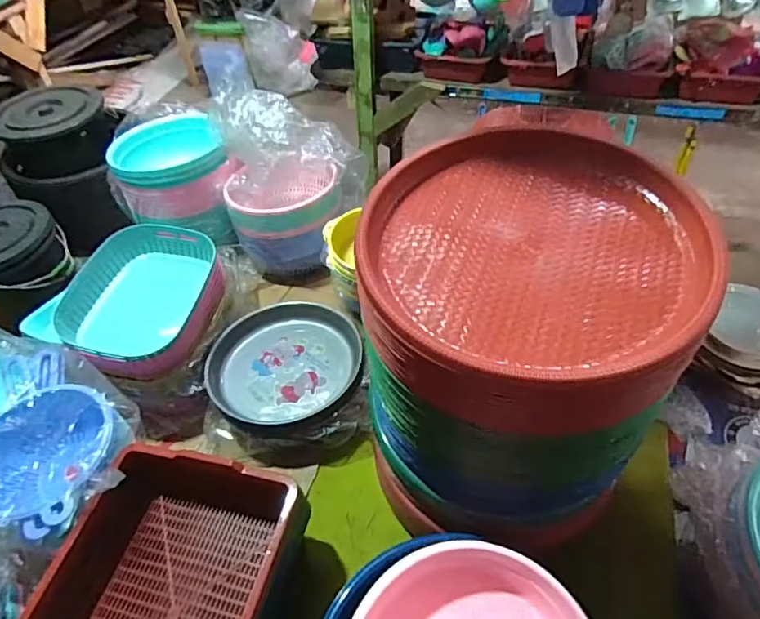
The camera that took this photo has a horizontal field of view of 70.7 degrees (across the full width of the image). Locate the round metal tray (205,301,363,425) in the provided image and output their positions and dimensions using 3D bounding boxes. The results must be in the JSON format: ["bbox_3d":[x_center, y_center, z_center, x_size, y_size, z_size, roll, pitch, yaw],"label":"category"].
[{"bbox_3d":[-0.180,0.088,1.061,0.283,0.048,0.314,1,48,8],"label":"round metal tray"}]

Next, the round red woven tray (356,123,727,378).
[{"bbox_3d":[0.172,-0.085,0.613,0.362,0.049,0.348,4,49,10],"label":"round red woven tray"}]

